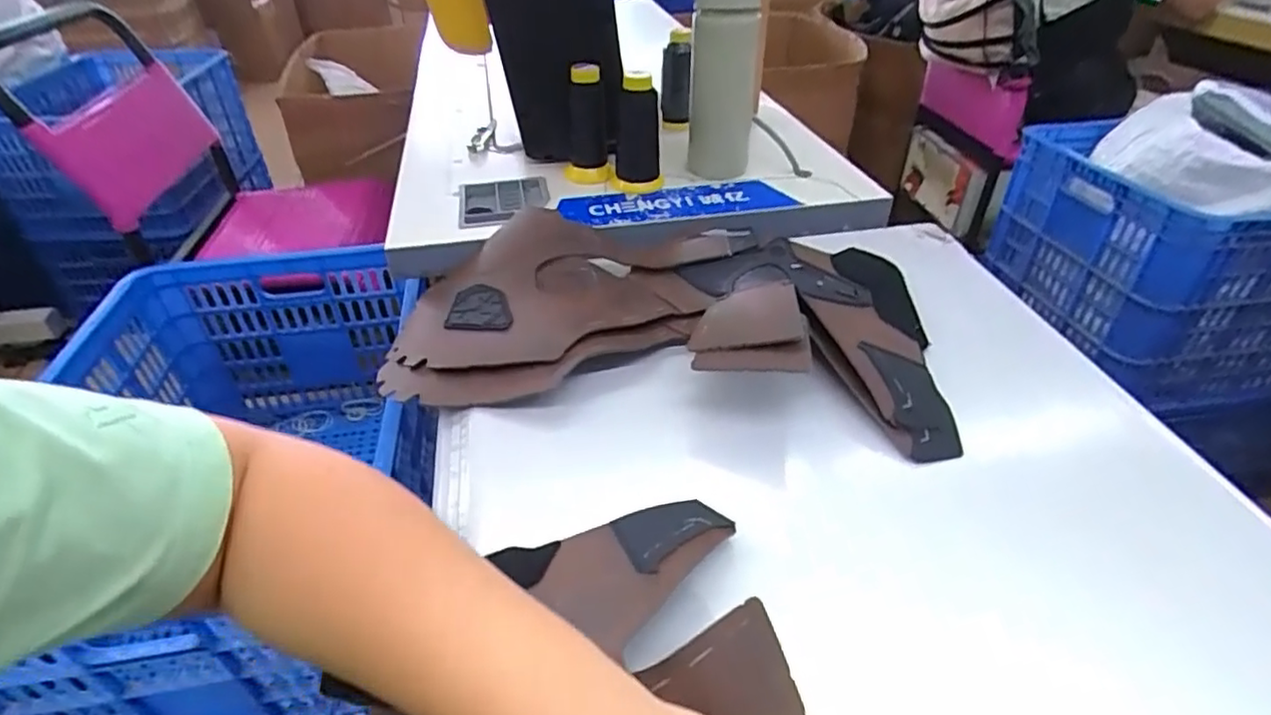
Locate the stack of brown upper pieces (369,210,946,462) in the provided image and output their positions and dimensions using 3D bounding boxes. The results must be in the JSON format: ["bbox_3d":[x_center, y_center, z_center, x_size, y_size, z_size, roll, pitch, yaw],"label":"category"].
[{"bbox_3d":[0.017,-0.046,0.549,0.446,0.069,0.245,5,39,7],"label":"stack of brown upper pieces"}]

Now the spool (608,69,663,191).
[{"bbox_3d":[0.001,-0.244,0.696,0.053,0.120,0.059,-1,39,-1],"label":"spool"}]

